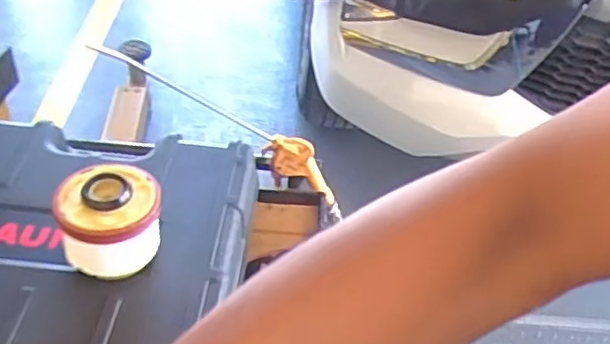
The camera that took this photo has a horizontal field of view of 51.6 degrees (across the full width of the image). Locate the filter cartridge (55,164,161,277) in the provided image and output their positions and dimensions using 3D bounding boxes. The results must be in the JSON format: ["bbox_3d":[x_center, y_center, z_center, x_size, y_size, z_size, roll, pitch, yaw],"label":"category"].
[{"bbox_3d":[-0.159,0.040,0.518,0.081,0.066,0.081,-8,43,-15],"label":"filter cartridge"}]

